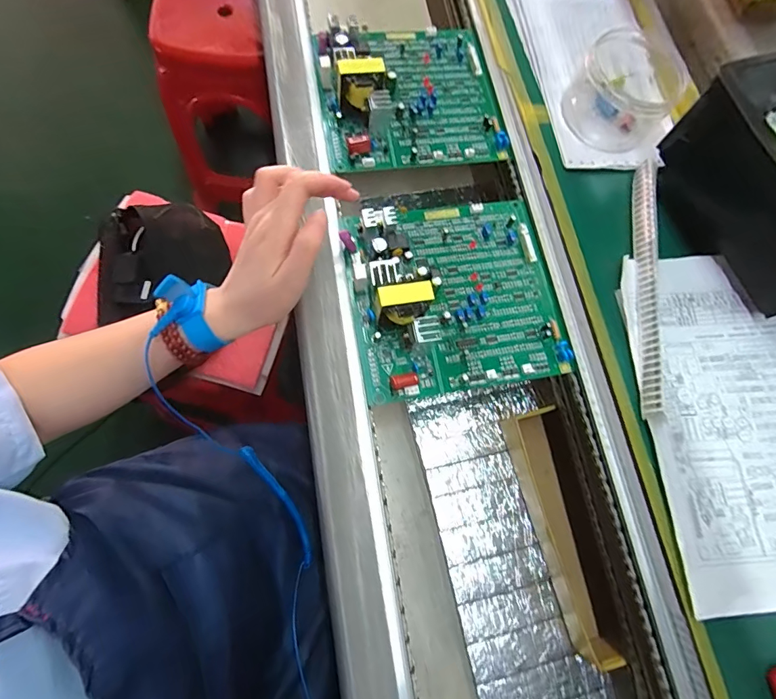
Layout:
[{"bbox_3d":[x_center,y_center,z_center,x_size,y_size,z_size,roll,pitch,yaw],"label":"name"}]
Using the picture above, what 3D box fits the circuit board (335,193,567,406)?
[{"bbox_3d":[0.058,-0.054,0.357,0.177,0.055,0.173,-10,74,-5],"label":"circuit board"}]

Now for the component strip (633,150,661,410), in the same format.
[{"bbox_3d":[0.233,-0.065,0.374,0.013,0.020,0.249,10,74,1],"label":"component strip"}]

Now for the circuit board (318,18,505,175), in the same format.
[{"bbox_3d":[0.022,-0.274,0.414,0.181,0.054,0.174,-10,74,-5],"label":"circuit board"}]

